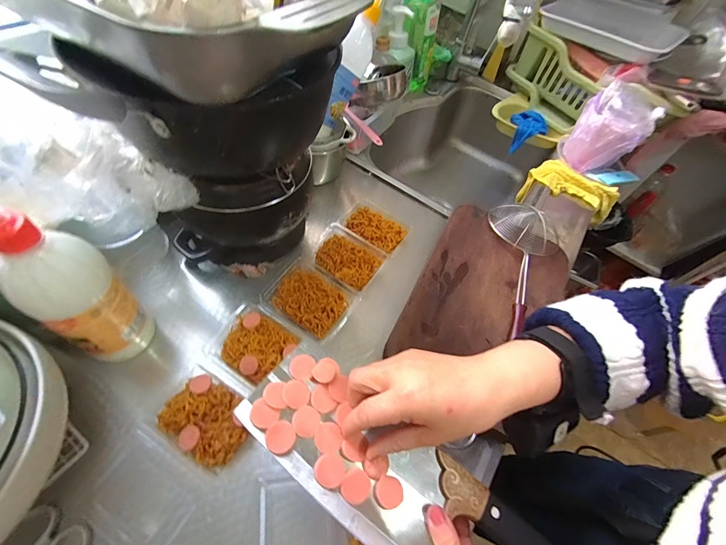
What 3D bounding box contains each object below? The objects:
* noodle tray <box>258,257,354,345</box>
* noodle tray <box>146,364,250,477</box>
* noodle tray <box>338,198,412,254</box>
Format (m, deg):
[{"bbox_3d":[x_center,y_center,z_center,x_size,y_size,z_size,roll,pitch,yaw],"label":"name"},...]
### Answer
[{"bbox_3d":[-0.079,0.035,0.477,0.126,0.028,0.088,32,57,11],"label":"noodle tray"},{"bbox_3d":[-0.177,0.163,0.374,0.099,0.022,0.076,30,56,10],"label":"noodle tray"},{"bbox_3d":[0.017,-0.081,0.579,0.108,0.023,0.087,30,56,10],"label":"noodle tray"}]

